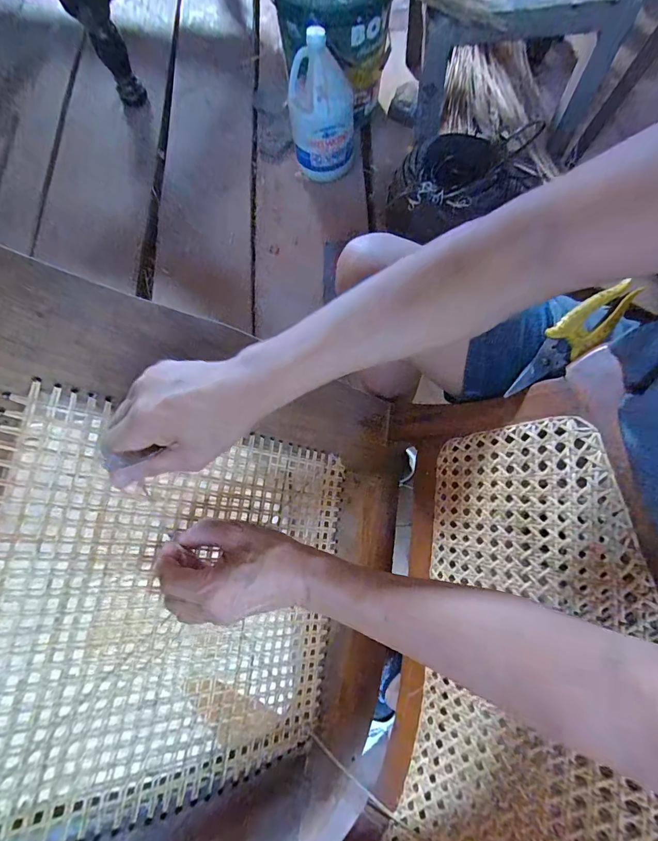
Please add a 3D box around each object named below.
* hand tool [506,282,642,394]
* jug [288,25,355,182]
[{"bbox_3d":[0.259,-0.085,0.425,0.043,0.018,0.154,47,106,13],"label":"hand tool"},{"bbox_3d":[-0.016,-0.744,0.964,0.156,0.288,0.131,-4,72,-2],"label":"jug"}]

